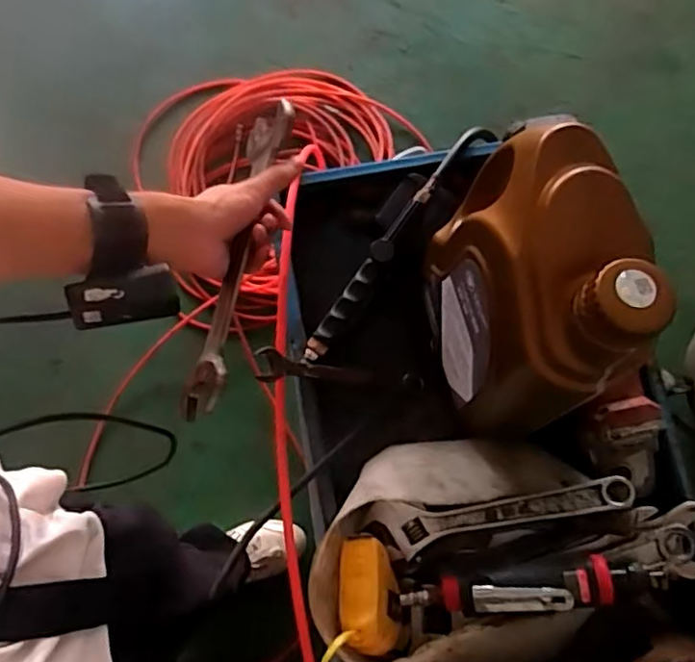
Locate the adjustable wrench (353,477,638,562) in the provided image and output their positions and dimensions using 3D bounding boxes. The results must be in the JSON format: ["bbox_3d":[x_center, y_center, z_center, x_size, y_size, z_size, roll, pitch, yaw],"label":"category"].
[{"bbox_3d":[0.126,0.166,0.577,0.244,0.019,0.046,-12,72,16],"label":"adjustable wrench"}]

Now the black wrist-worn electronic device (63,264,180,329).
[{"bbox_3d":[-0.153,-0.022,0.438,0.069,0.024,0.033,-14,72,-22],"label":"black wrist-worn electronic device"}]

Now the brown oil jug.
[{"bbox_3d":[0.135,-0.023,0.508,0.102,0.247,0.185,-11,72,-2],"label":"brown oil jug"}]

